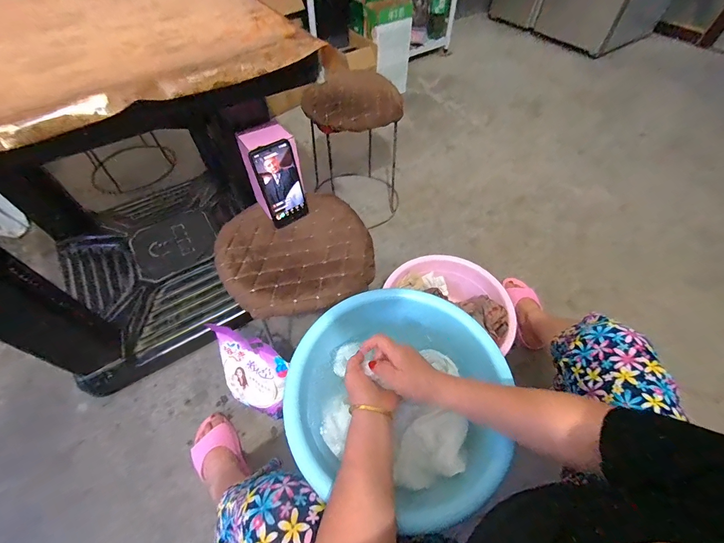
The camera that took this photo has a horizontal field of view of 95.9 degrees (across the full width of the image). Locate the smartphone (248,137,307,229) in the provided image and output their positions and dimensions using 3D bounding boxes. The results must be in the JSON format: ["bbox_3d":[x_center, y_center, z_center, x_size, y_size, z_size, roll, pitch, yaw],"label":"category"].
[{"bbox_3d":[-0.150,-0.160,0.616,0.078,0.159,0.011,-34,52,-21],"label":"smartphone"}]

